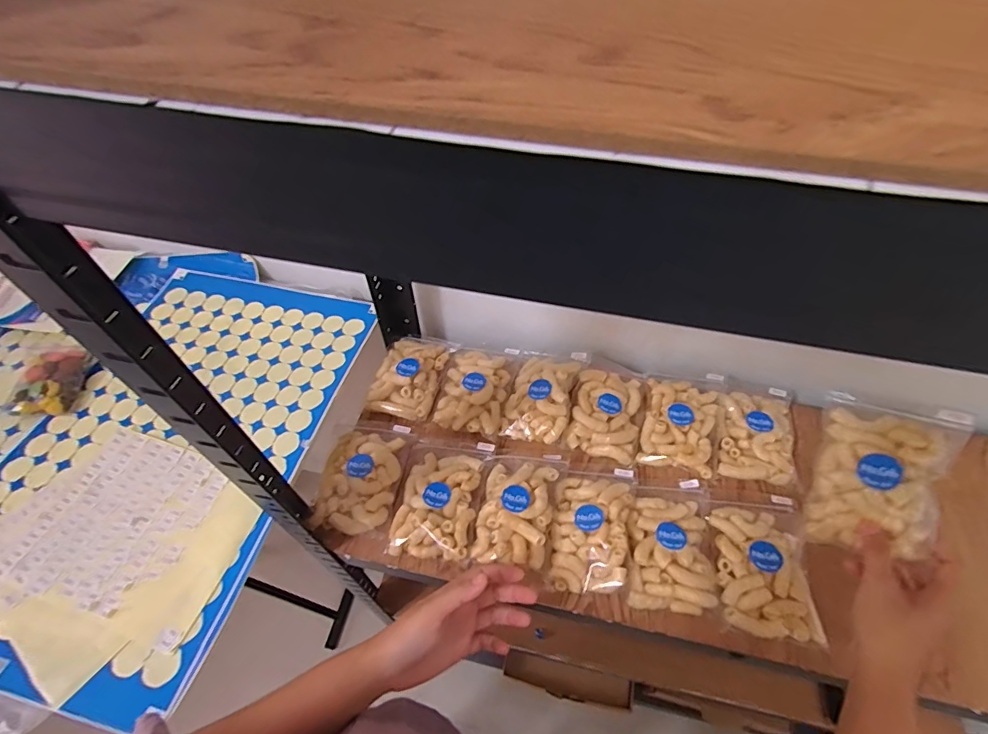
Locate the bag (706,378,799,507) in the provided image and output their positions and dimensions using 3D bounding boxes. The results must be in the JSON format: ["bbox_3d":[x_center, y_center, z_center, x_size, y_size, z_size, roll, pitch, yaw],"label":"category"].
[{"bbox_3d":[0.302,0.076,0.536,0.088,0.027,0.159,17,55,12],"label":"bag"}]

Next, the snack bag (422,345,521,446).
[{"bbox_3d":[-0.024,0.030,0.592,0.090,0.038,0.140,13,54,9],"label":"snack bag"}]

